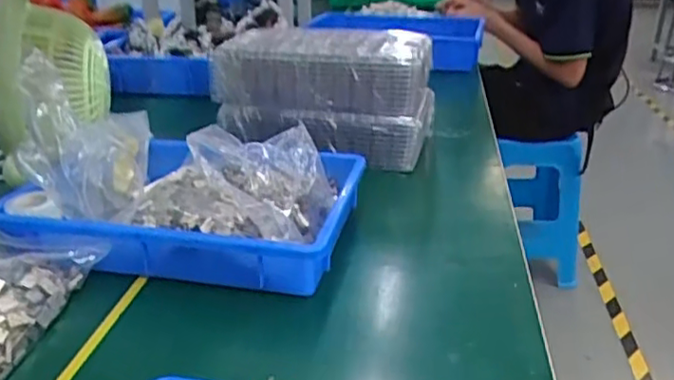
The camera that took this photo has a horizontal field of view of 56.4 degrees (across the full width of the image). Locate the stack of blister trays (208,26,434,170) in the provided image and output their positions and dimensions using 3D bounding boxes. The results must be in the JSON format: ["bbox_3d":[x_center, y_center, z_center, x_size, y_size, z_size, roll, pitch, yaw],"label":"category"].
[{"bbox_3d":[-0.018,-0.158,0.956,0.318,0.161,0.154,5,25,11],"label":"stack of blister trays"}]

